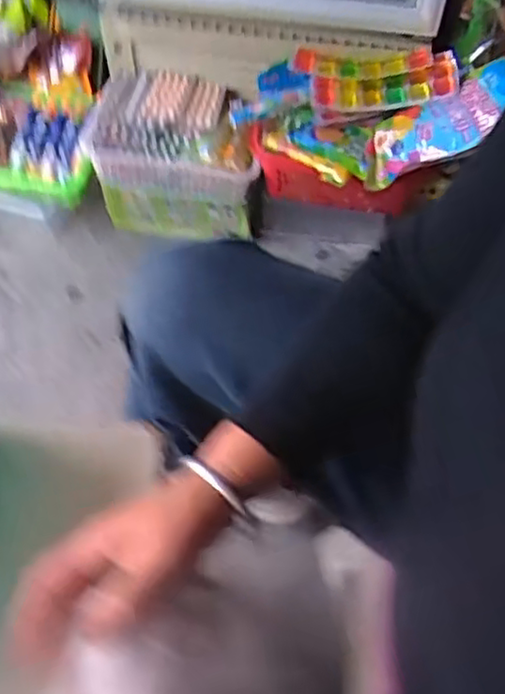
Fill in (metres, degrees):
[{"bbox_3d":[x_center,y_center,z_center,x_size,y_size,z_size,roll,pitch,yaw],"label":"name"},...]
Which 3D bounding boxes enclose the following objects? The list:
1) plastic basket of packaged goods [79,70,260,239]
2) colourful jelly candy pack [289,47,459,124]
[{"bbox_3d":[-0.130,-0.317,1.115,0.263,0.171,0.212,0,61,0],"label":"plastic basket of packaged goods"},{"bbox_3d":[0.176,-0.391,0.981,0.234,0.034,0.103,5,84,15],"label":"colourful jelly candy pack"}]

